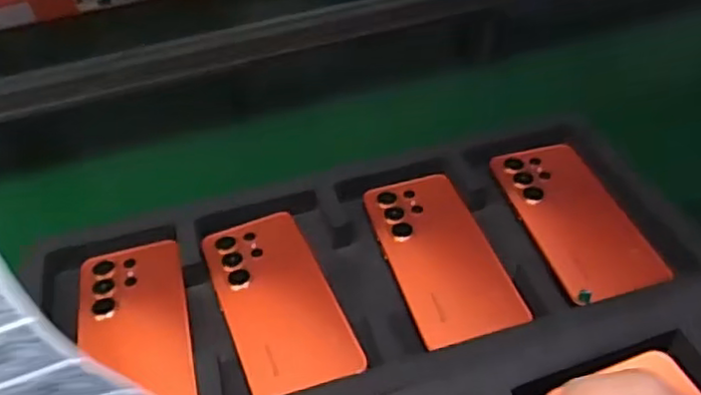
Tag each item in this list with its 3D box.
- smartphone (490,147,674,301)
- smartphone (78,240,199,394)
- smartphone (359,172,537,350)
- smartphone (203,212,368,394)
[{"bbox_3d":[0.176,0.013,0.514,0.077,0.015,0.175,-12,44,-7],"label":"smartphone"},{"bbox_3d":[-0.154,0.094,0.465,0.076,0.009,0.168,-14,44,-10],"label":"smartphone"},{"bbox_3d":[0.068,0.040,0.500,0.078,0.012,0.169,-14,44,-9],"label":"smartphone"},{"bbox_3d":[-0.054,0.072,0.480,0.078,0.005,0.167,-18,45,-13],"label":"smartphone"}]

